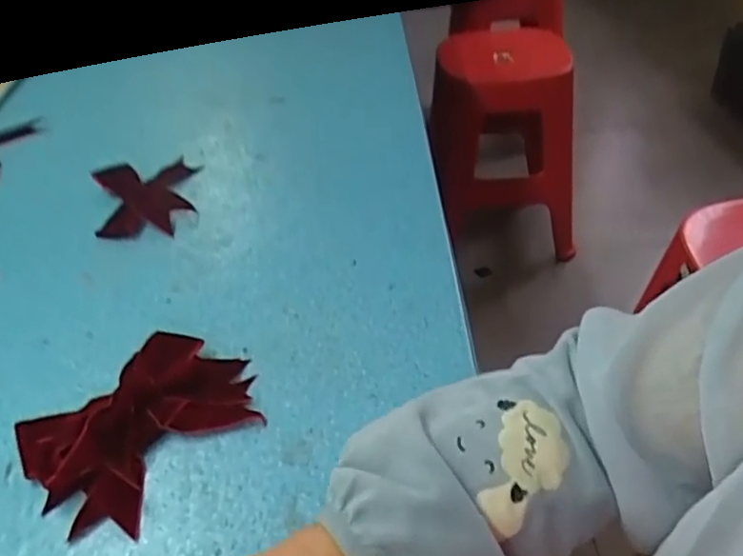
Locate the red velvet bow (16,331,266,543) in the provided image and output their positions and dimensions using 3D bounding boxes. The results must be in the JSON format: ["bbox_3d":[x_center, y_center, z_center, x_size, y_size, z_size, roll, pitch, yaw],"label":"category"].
[{"bbox_3d":[-0.150,0.087,0.434,0.109,0.036,0.144,29,50,32],"label":"red velvet bow"}]

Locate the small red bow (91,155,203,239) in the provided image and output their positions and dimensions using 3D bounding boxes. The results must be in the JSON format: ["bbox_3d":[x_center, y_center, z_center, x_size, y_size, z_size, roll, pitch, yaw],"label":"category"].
[{"bbox_3d":[-0.226,-0.087,0.662,0.097,0.023,0.132,-15,42,-13],"label":"small red bow"}]

